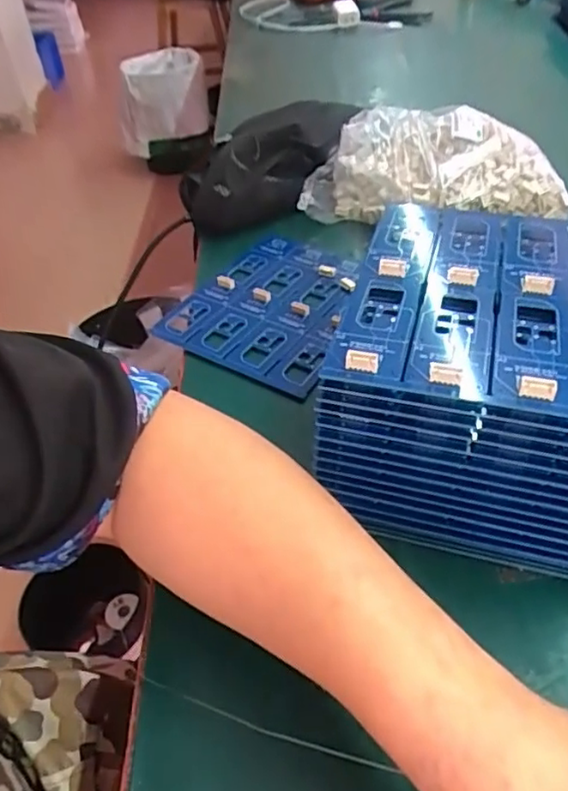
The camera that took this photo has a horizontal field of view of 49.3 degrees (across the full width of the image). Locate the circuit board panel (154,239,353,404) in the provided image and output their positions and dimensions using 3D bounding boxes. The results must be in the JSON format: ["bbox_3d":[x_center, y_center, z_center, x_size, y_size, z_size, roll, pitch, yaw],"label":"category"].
[{"bbox_3d":[-0.003,-0.084,0.568,0.158,0.014,0.192,19,49,24],"label":"circuit board panel"}]

